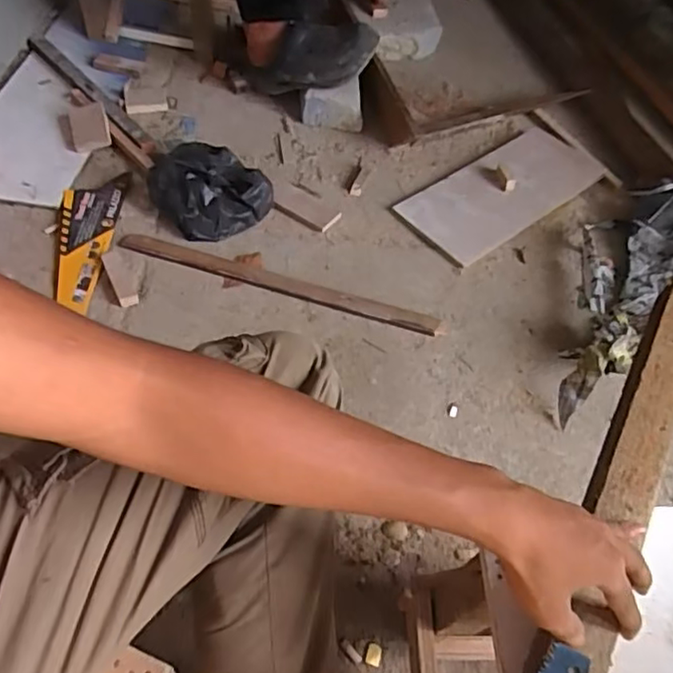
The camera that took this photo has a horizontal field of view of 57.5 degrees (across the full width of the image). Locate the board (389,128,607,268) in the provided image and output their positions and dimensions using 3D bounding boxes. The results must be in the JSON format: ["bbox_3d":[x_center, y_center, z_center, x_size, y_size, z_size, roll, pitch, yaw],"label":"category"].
[{"bbox_3d":[0.302,-0.274,1.134,0.406,0.015,0.181,-33,64,-24],"label":"board"}]

